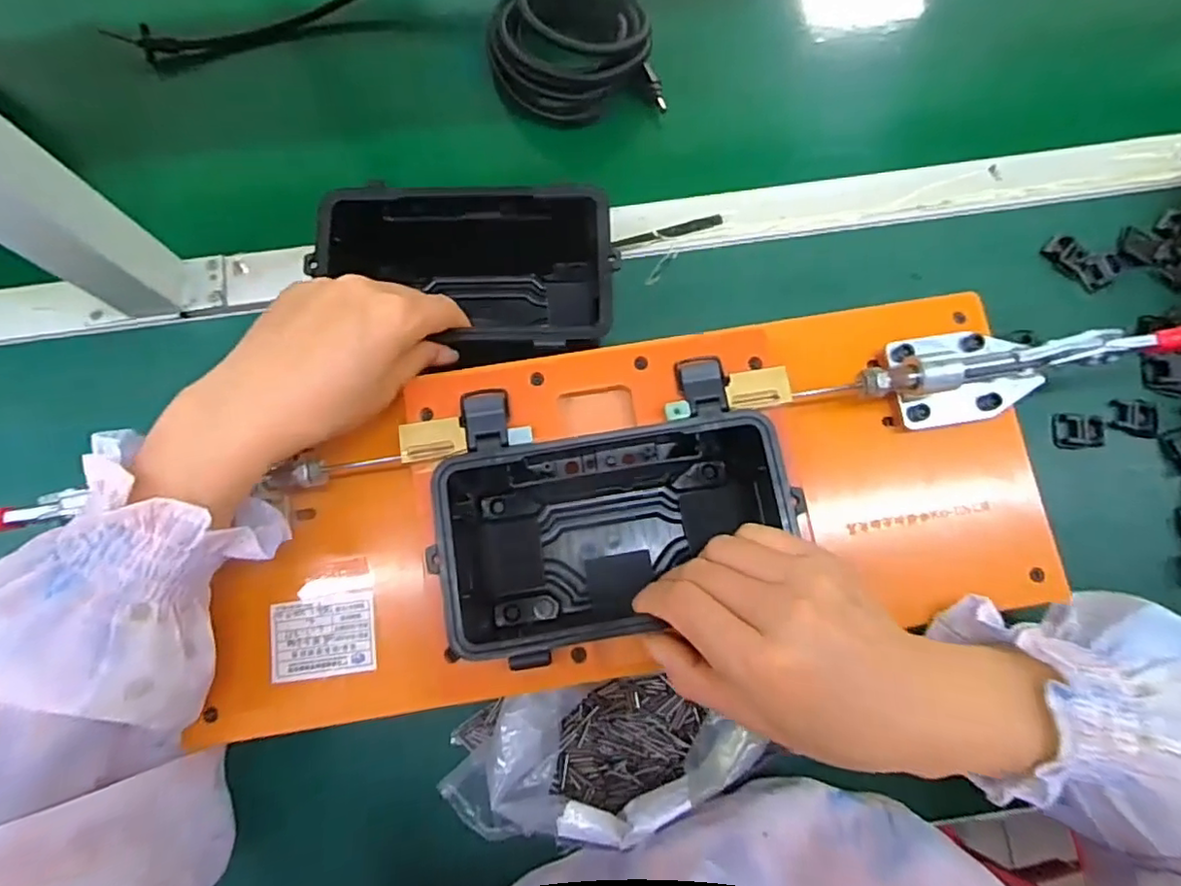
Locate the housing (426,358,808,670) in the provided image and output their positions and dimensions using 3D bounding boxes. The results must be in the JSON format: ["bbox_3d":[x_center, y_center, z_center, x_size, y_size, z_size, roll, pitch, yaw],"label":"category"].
[{"bbox_3d":[0.010,0.032,0.342,0.175,0.082,0.122,-12,78,-2],"label":"housing"}]

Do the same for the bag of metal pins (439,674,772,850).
[{"bbox_3d":[0.002,0.181,0.355,0.180,0.055,0.088,-6,78,-1],"label":"bag of metal pins"}]

